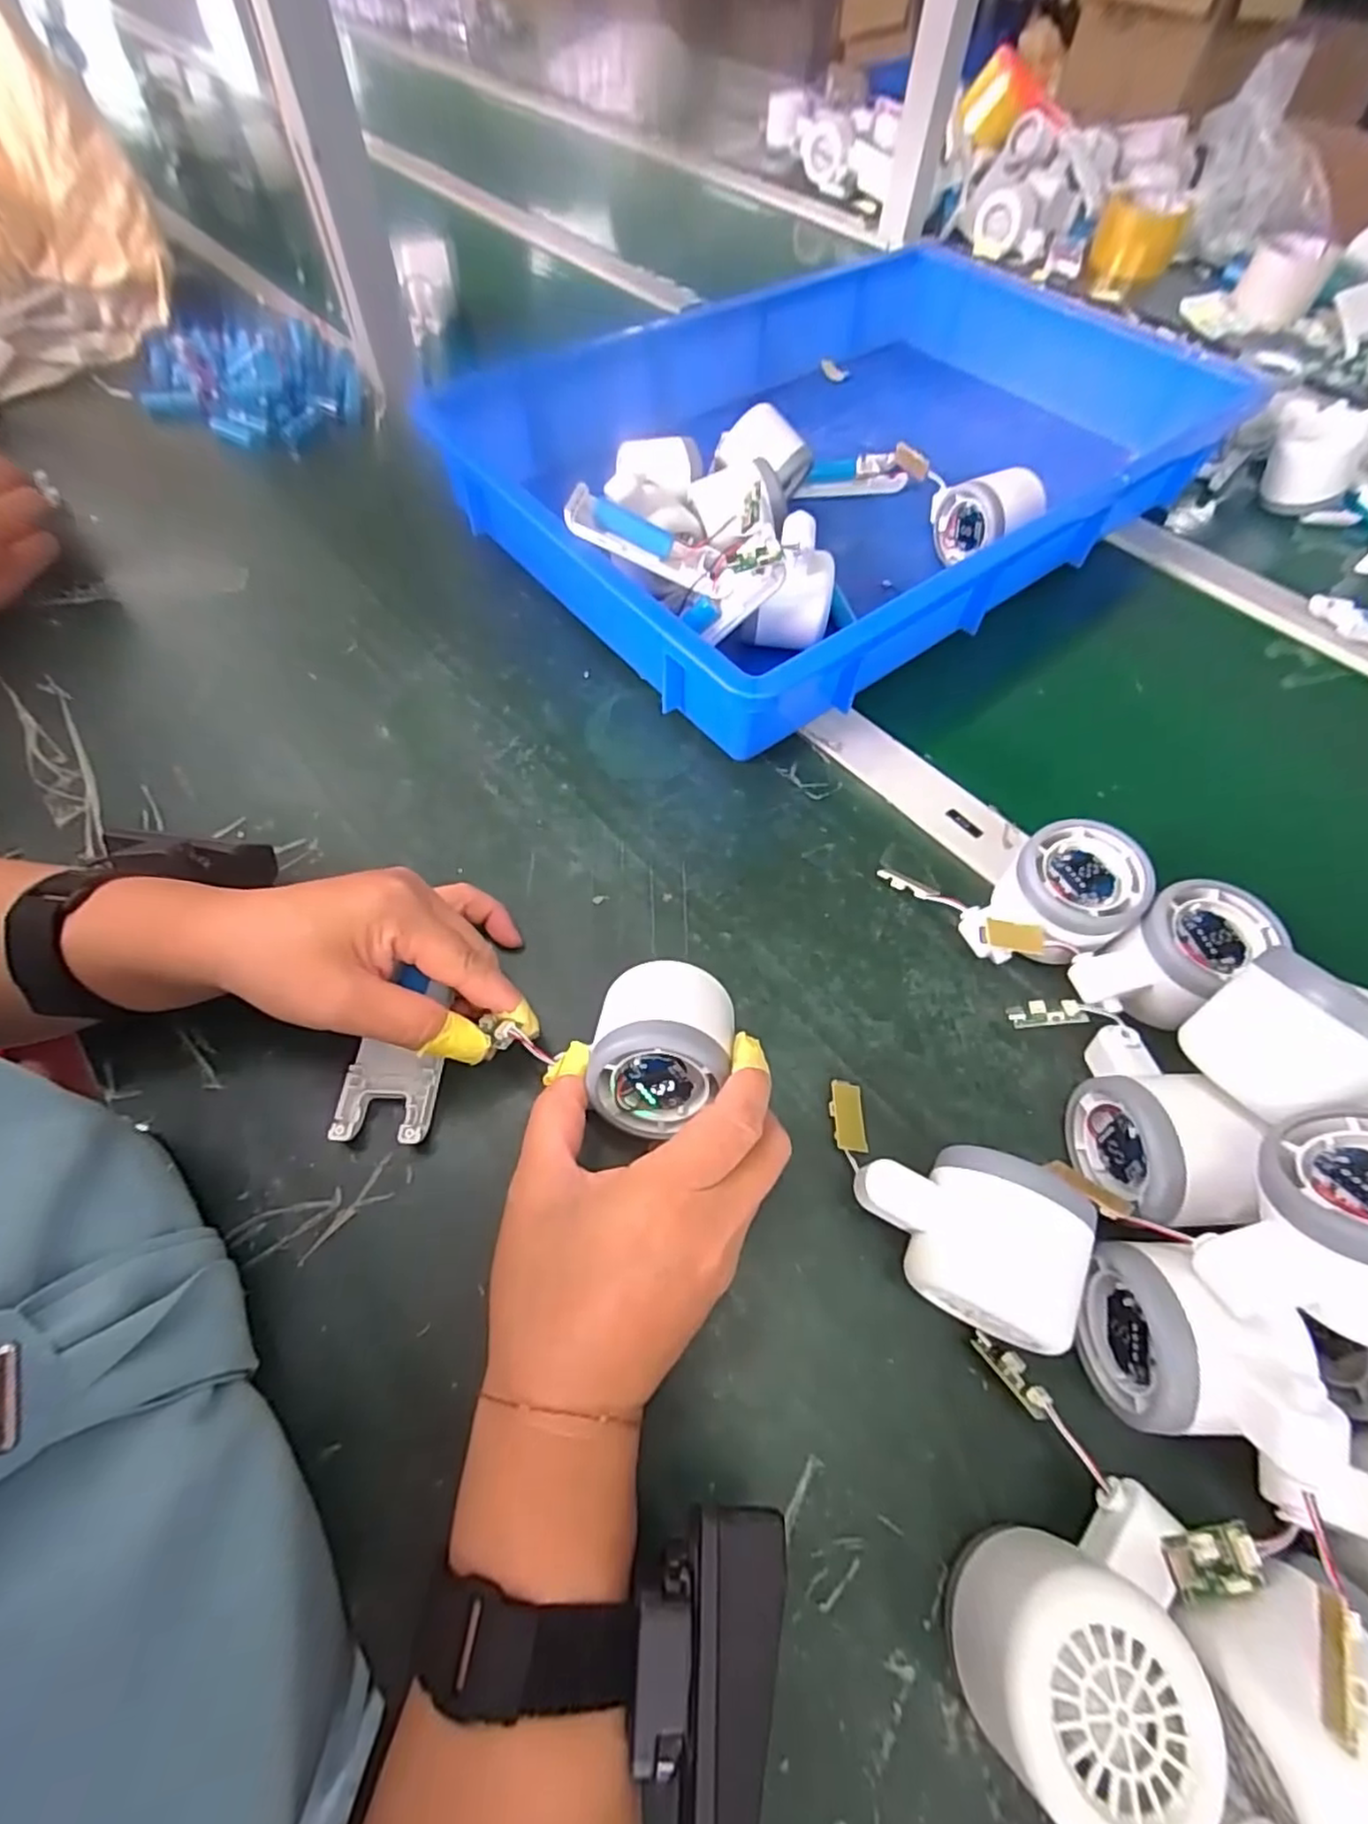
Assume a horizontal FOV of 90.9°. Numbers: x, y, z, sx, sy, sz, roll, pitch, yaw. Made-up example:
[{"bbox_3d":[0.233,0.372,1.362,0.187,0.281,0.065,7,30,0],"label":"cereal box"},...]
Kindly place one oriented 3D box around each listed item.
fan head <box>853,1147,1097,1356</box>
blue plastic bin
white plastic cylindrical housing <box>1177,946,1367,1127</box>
[{"bbox_3d":[0.106,0.124,0.265,0.080,0.055,0.057,21,62,10],"label":"fan head"},{"bbox_3d":[0.134,-0.350,0.519,0.547,0.094,0.357,-35,67,-18],"label":"blue plastic bin"},{"bbox_3d":[0.228,0.051,0.254,0.054,0.043,0.055,-32,63,-19],"label":"white plastic cylindrical housing"}]

